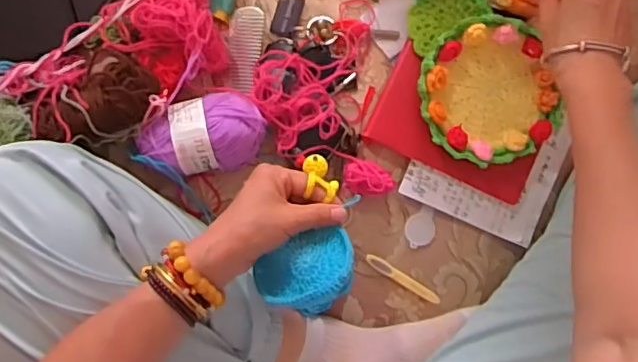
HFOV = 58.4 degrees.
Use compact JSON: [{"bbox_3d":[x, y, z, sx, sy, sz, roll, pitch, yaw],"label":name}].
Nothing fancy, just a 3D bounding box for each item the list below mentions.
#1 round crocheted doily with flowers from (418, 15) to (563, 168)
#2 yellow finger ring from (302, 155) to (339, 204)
[{"bbox_3d":[0.166,-0.086,0.561,0.132,0.047,0.136,0,91,-9],"label":"round crocheted doily with flowers"},{"bbox_3d":[0.003,-0.004,0.493,0.030,0.018,0.039,1,91,-9],"label":"yellow finger ring"}]

